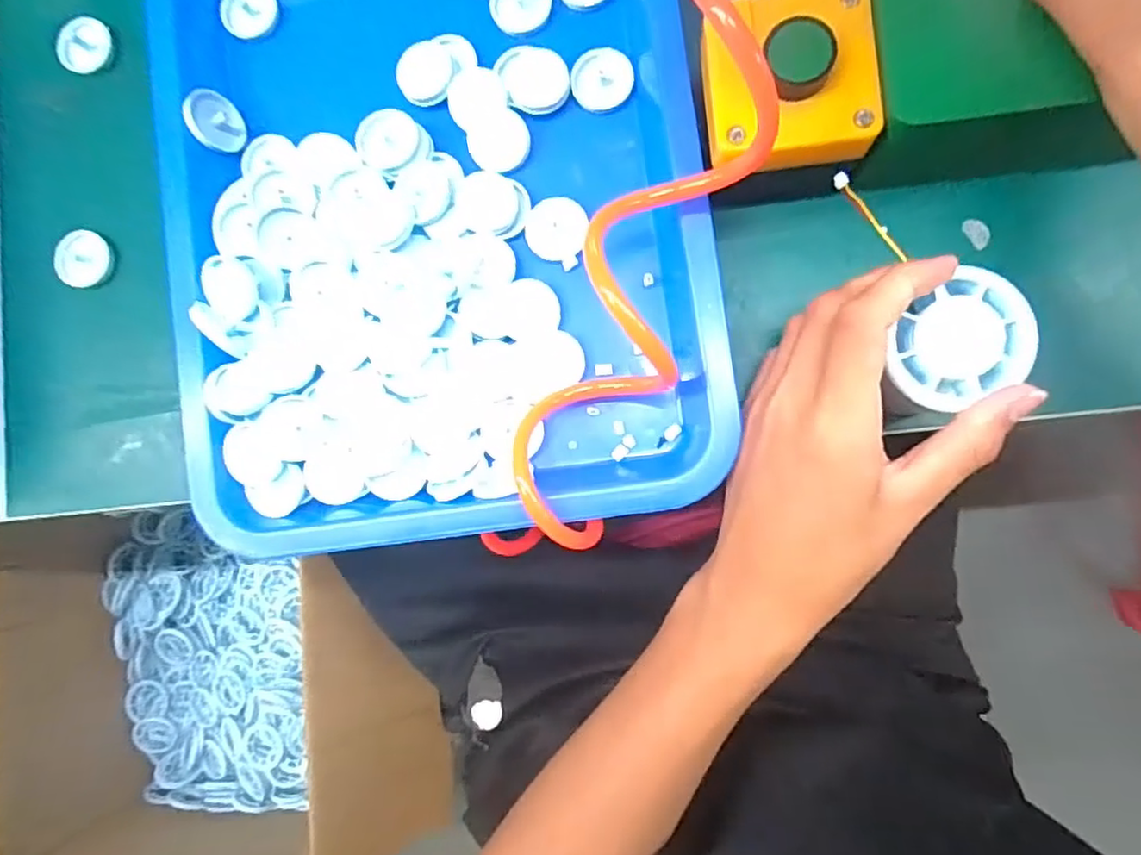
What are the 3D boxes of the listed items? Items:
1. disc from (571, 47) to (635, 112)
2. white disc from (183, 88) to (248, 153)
[{"bbox_3d":[0.016,-0.176,0.330,0.030,0.005,0.031,0,86,7],"label":"disc"},{"bbox_3d":[-0.184,-0.162,0.341,0.009,0.032,0.030,-8,43,37],"label":"white disc"}]

